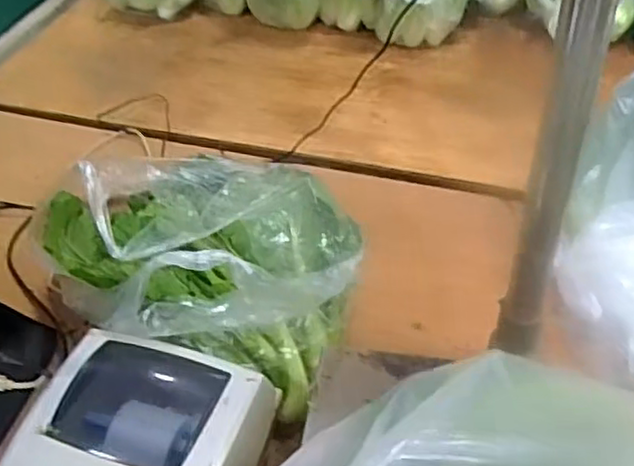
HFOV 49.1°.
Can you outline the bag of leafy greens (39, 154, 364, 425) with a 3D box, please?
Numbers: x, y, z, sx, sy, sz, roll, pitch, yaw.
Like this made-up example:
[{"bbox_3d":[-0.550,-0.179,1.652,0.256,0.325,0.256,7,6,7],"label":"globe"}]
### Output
[{"bbox_3d":[-0.108,0.018,0.724,0.278,0.189,0.303,-30,52,-24],"label":"bag of leafy greens"}]

